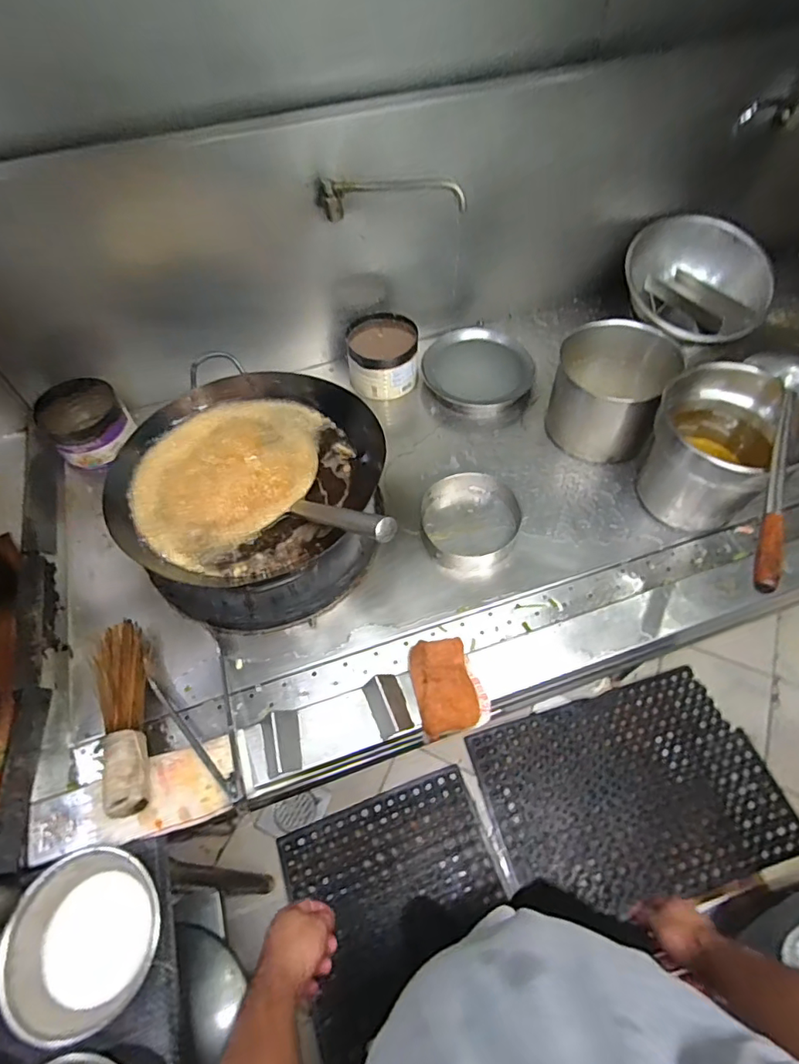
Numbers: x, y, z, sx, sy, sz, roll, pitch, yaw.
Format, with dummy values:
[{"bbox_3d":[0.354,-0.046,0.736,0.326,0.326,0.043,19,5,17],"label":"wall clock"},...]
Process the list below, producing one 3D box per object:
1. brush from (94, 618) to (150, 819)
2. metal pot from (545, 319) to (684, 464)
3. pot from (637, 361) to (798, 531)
[{"bbox_3d":[-0.409,0.262,0.775,0.074,0.085,0.295,-17,58,-10],"label":"brush"},{"bbox_3d":[0.415,-0.279,1.047,0.193,0.198,0.198,0,57,1],"label":"metal pot"},{"bbox_3d":[0.531,-0.122,0.921,0.222,0.232,0.202,0,57,1],"label":"pot"}]

